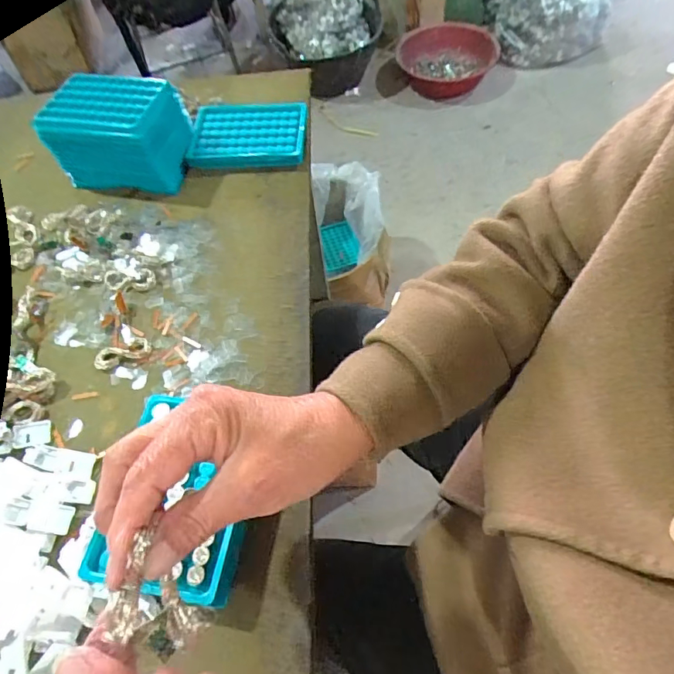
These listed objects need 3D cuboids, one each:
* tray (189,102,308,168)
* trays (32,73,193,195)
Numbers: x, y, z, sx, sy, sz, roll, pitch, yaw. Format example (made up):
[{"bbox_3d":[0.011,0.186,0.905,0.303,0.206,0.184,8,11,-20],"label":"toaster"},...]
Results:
[{"bbox_3d":[-0.101,-0.235,0.561,0.131,0.022,0.093,-2,58,3],"label":"tray"},{"bbox_3d":[-0.239,-0.224,0.529,0.137,0.078,0.093,5,59,7],"label":"trays"}]

